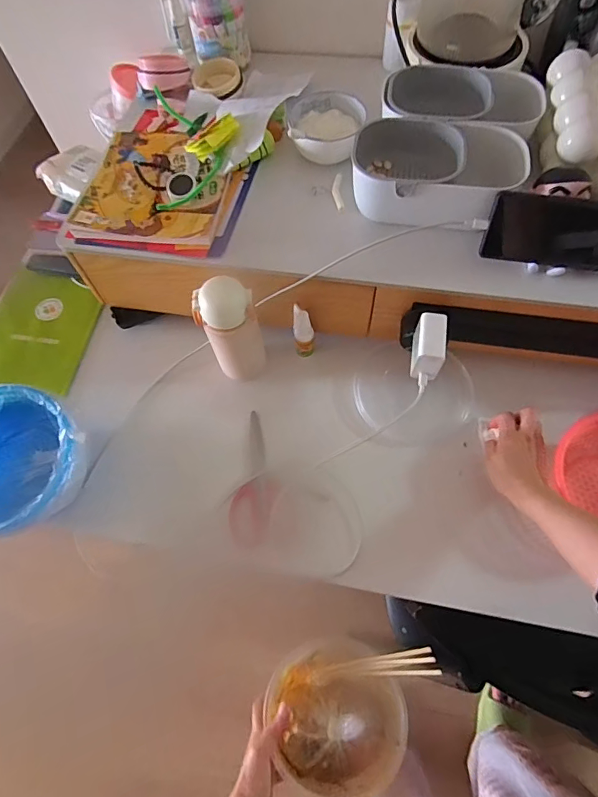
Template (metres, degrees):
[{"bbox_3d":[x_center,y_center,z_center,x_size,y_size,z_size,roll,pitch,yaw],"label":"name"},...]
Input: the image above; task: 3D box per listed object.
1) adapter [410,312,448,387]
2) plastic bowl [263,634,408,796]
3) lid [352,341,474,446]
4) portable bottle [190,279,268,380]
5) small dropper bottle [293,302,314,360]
[{"bbox_3d":[0.159,-0.061,0.551,0.038,0.056,0.069,9,65,7],"label":"adapter"},{"bbox_3d":[0.049,0.403,0.567,0.159,0.066,0.162,-12,64,-3],"label":"plastic bowl"},{"bbox_3d":[0.169,-0.014,0.666,0.171,0.026,0.164,0,63,-1],"label":"lid"},{"bbox_3d":[-0.091,-0.091,0.614,0.067,0.167,0.058,-38,68,-14],"label":"portable bottle"},{"bbox_3d":[0.008,-0.101,0.670,0.029,0.089,0.034,-3,64,2],"label":"small dropper bottle"}]

